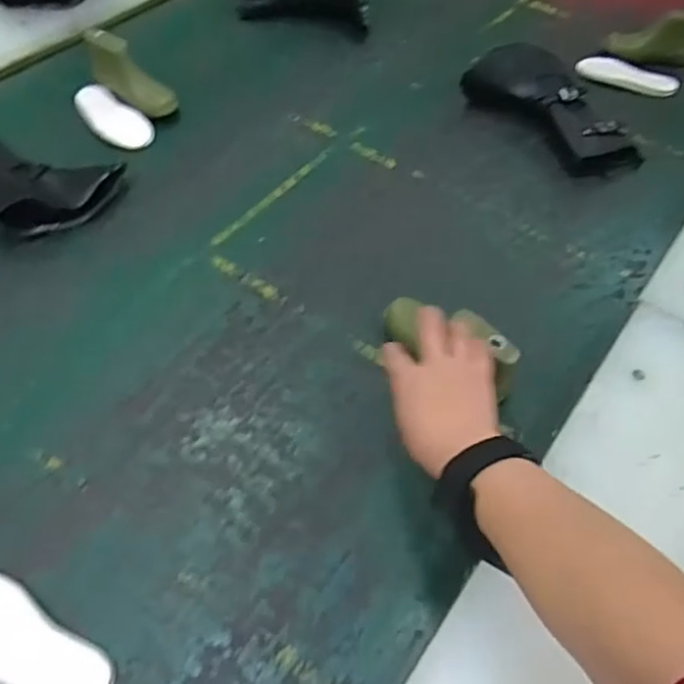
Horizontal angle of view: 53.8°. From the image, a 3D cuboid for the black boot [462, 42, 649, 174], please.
[{"bbox_3d":[0.298,-0.321,0.917,0.131,0.082,0.246,-32,62,-26],"label":"black boot"}]

